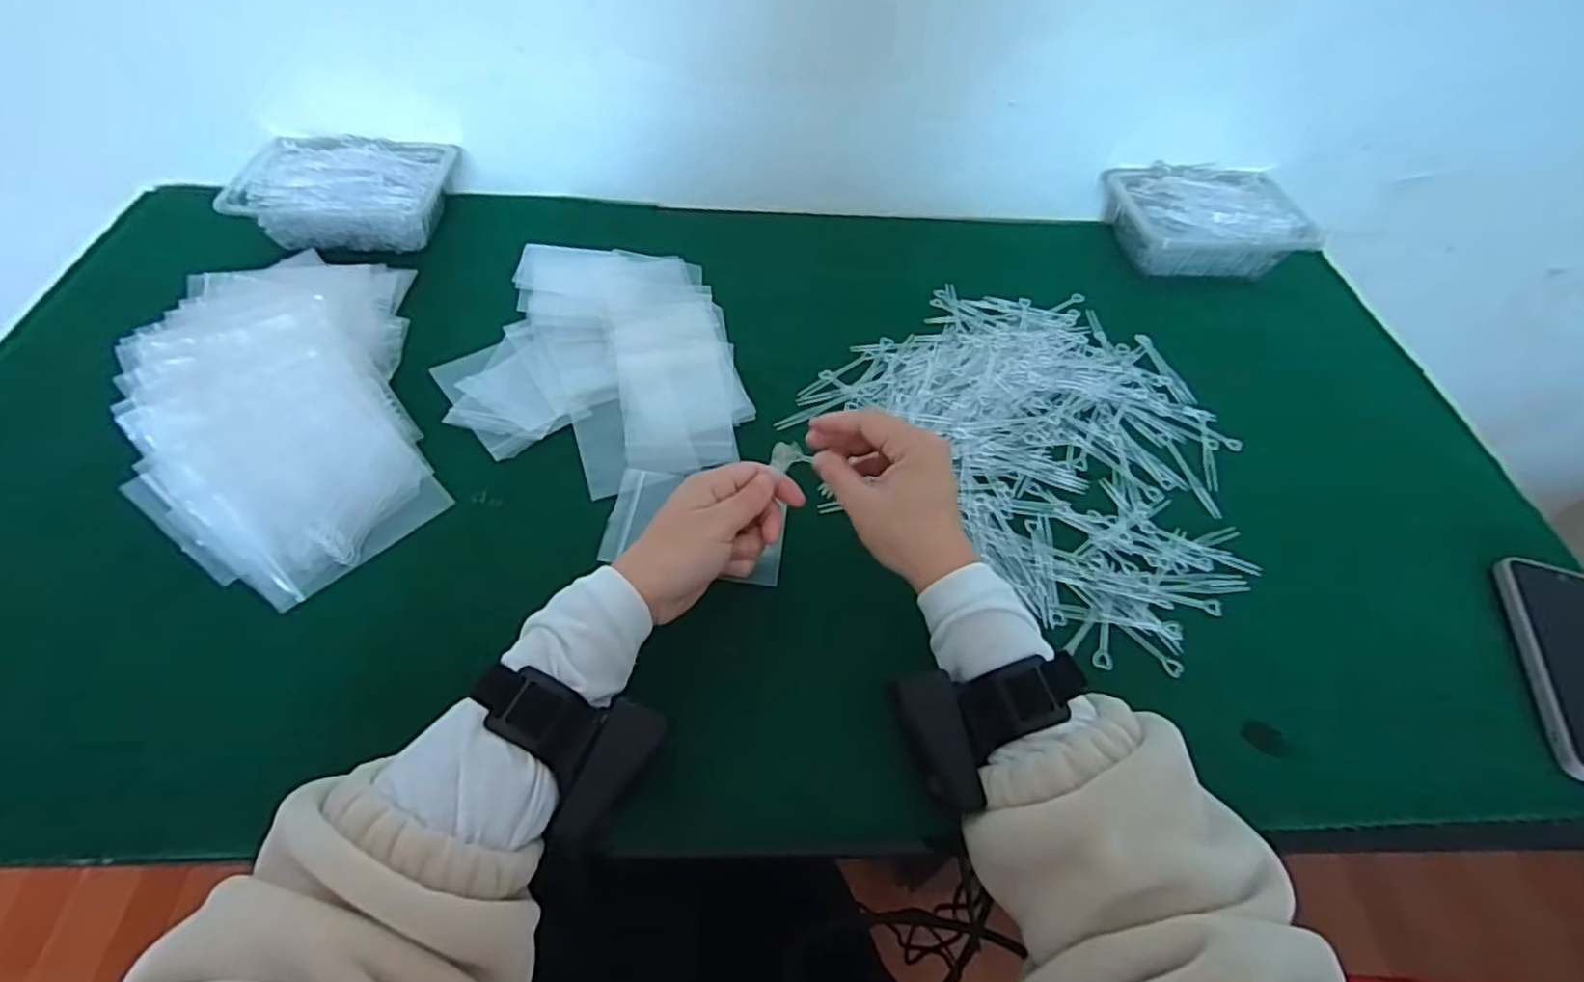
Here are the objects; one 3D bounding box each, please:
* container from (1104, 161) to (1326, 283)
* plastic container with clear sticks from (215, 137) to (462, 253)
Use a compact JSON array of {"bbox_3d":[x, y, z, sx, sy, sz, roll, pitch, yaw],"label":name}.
[{"bbox_3d":[0.412,-0.270,0.698,0.167,0.057,0.127,-5,55,-8],"label":"container"},{"bbox_3d":[-0.411,-0.280,0.653,0.173,0.051,0.120,0,54,-5],"label":"plastic container with clear sticks"}]

